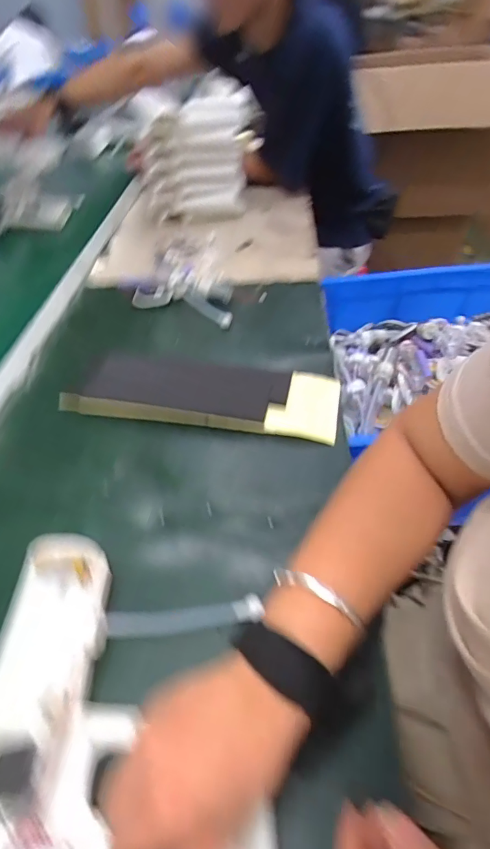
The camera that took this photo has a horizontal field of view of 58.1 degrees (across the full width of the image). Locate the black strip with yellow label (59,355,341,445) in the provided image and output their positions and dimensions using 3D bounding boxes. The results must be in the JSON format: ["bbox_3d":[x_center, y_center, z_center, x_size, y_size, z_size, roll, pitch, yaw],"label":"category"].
[{"bbox_3d":[-0.048,-0.041,0.525,0.309,0.013,0.107,6,47,8],"label":"black strip with yellow label"}]

